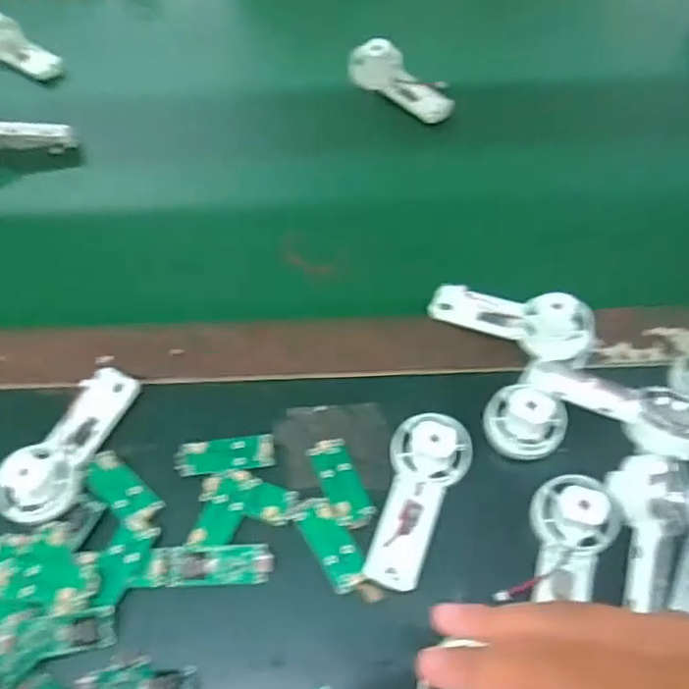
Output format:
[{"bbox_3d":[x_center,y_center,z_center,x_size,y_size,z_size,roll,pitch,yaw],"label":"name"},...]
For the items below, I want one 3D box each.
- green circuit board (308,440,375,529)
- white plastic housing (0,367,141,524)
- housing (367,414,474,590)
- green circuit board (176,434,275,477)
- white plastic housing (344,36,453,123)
[{"bbox_3d":[-0.002,0.076,0.359,0.023,0.005,0.051,-22,63,-11],"label":"green circuit board"},{"bbox_3d":[-0.155,0.052,0.364,0.035,0.027,0.095,20,63,12],"label":"white plastic housing"},{"bbox_3d":[0.039,0.080,0.342,0.041,0.028,0.092,15,62,9],"label":"housing"},{"bbox_3d":[-0.068,0.062,0.370,0.055,0.004,0.020,-8,61,-3],"label":"green circuit board"},{"bbox_3d":[0.047,-0.215,0.524,0.093,0.027,0.039,29,65,16],"label":"white plastic housing"}]

